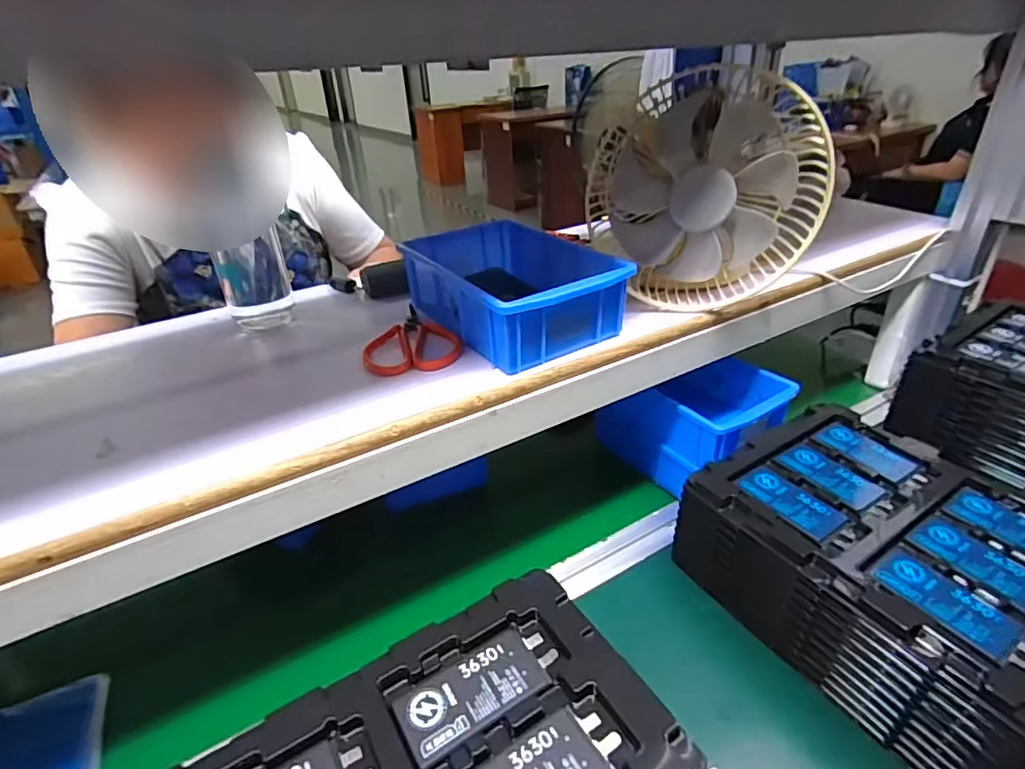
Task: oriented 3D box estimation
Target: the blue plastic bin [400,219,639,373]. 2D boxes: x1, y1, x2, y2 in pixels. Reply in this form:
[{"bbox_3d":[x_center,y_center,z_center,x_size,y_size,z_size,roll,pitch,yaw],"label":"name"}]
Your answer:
[{"bbox_3d":[-0.003,-0.087,0.501,0.127,0.061,0.195,-22,35,-27],"label":"blue plastic bin"}]

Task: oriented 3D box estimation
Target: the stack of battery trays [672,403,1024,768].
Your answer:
[{"bbox_3d":[0.319,0.153,0.471,0.211,0.120,0.265,-18,32,-28],"label":"stack of battery trays"}]

